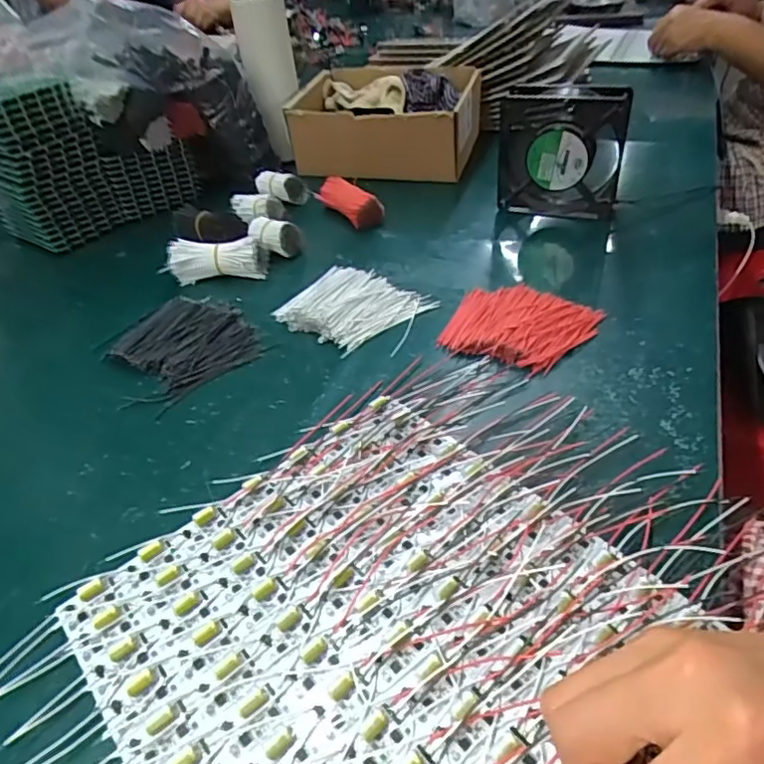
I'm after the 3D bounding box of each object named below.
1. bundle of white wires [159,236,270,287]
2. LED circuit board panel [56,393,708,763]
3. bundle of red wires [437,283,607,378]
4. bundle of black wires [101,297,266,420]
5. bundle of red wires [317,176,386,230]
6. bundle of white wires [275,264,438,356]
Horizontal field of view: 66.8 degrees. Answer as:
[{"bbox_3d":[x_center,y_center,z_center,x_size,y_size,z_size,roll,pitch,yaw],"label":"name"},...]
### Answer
[{"bbox_3d":[-0.162,-0.119,0.564,0.093,0.035,0.031,-5,41,1],"label":"bundle of white wires"},{"bbox_3d":[0.008,0.130,0.278,0.237,0.009,0.283,-33,48,-28],"label":"LED circuit board panel"},{"bbox_3d":[0.110,-0.047,0.468,0.108,0.014,0.096,20,47,27],"label":"bundle of red wires"},{"bbox_3d":[-0.167,-0.032,0.483,0.116,0.020,0.107,-34,48,-28],"label":"bundle of black wires"},{"bbox_3d":[-0.036,-0.200,0.640,0.035,0.034,0.083,-34,48,-29],"label":"bundle of red wires"},{"bbox_3d":[-0.023,-0.067,0.509,0.120,0.018,0.098,21,47,28],"label":"bundle of white wires"}]

